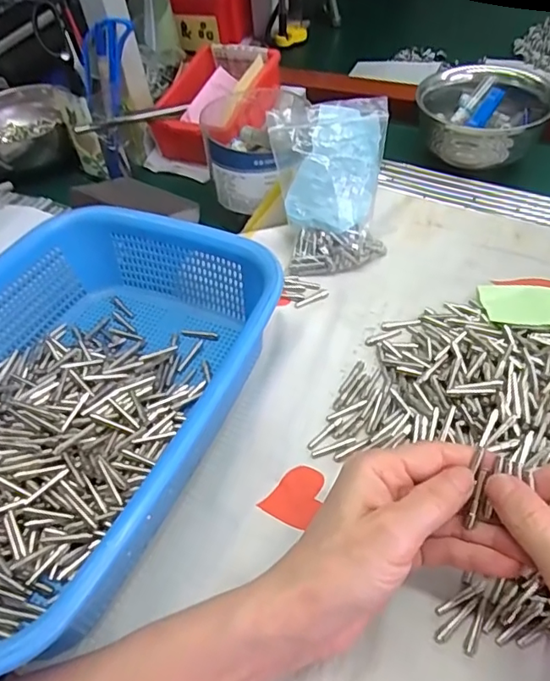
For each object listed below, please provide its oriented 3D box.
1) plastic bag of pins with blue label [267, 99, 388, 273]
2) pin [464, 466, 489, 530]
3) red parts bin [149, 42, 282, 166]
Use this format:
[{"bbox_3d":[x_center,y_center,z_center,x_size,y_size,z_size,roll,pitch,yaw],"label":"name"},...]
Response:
[{"bbox_3d":[0.049,-0.121,0.426,0.093,0.130,0.025,-10,18,-3],"label":"plastic bag of pins with blue label"},{"bbox_3d":[0.095,0.073,0.249,0.004,0.004,0.027,17,93,18],"label":"pin"},{"bbox_3d":[-0.066,-0.258,0.587,0.098,0.070,0.140,16,52,20],"label":"red parts bin"}]

